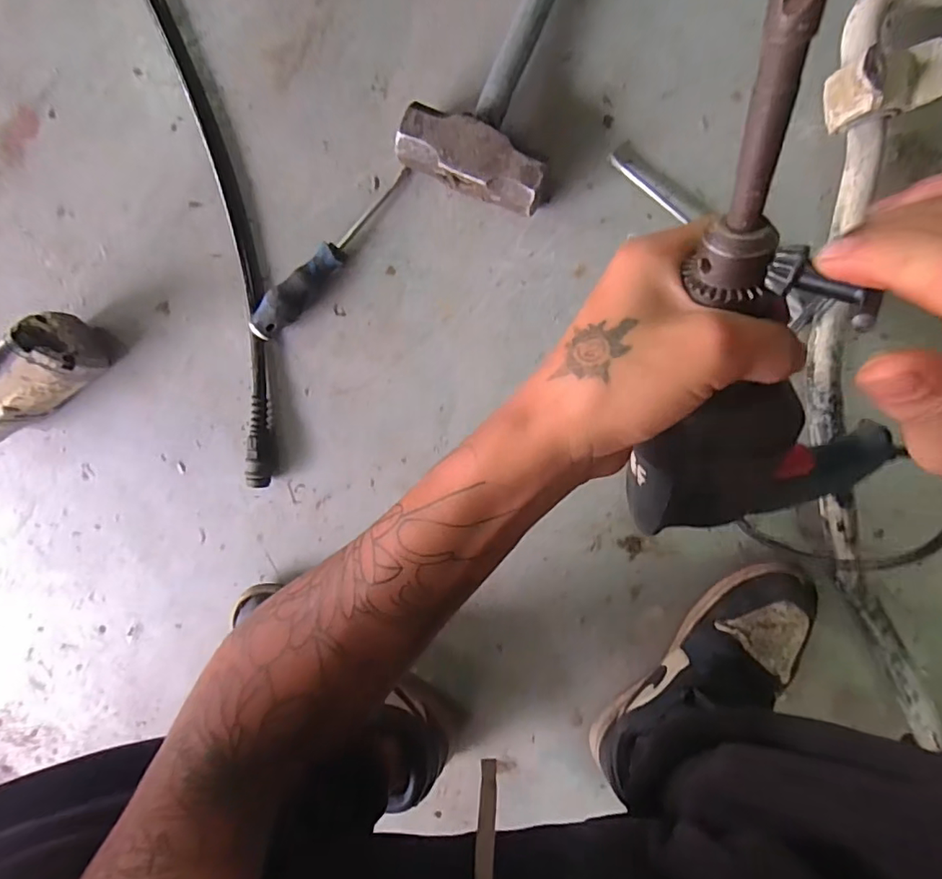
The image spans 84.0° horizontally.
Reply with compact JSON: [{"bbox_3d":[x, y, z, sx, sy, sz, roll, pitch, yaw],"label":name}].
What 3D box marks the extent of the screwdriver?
[{"bbox_3d":[-0.129,-0.170,0.491,0.202,0.036,0.032,-41,93,10],"label":"screwdriver"}]

